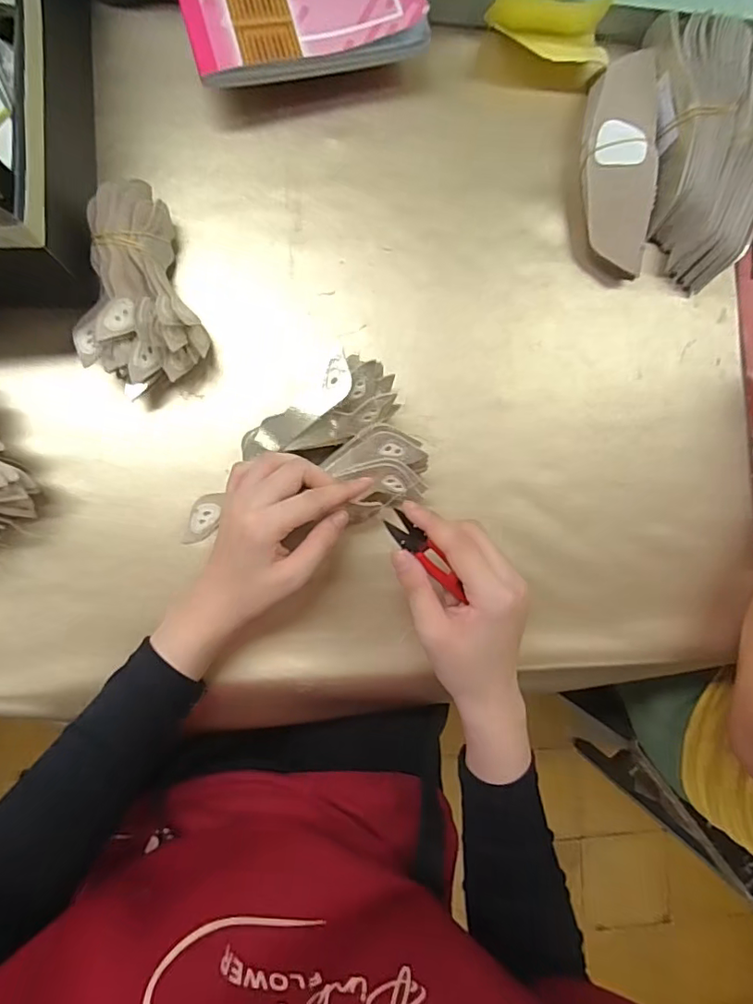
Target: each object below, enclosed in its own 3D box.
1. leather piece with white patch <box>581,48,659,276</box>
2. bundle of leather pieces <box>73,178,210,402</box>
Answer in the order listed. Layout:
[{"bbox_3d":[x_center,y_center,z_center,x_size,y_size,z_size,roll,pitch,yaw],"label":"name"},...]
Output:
[{"bbox_3d":[0.193,-0.273,0.431,0.057,0.035,0.166,-1,89,-6],"label":"leather piece with white patch"},{"bbox_3d":[-0.176,-0.148,0.383,0.085,0.053,0.133,-18,90,-6],"label":"bundle of leather pieces"}]

